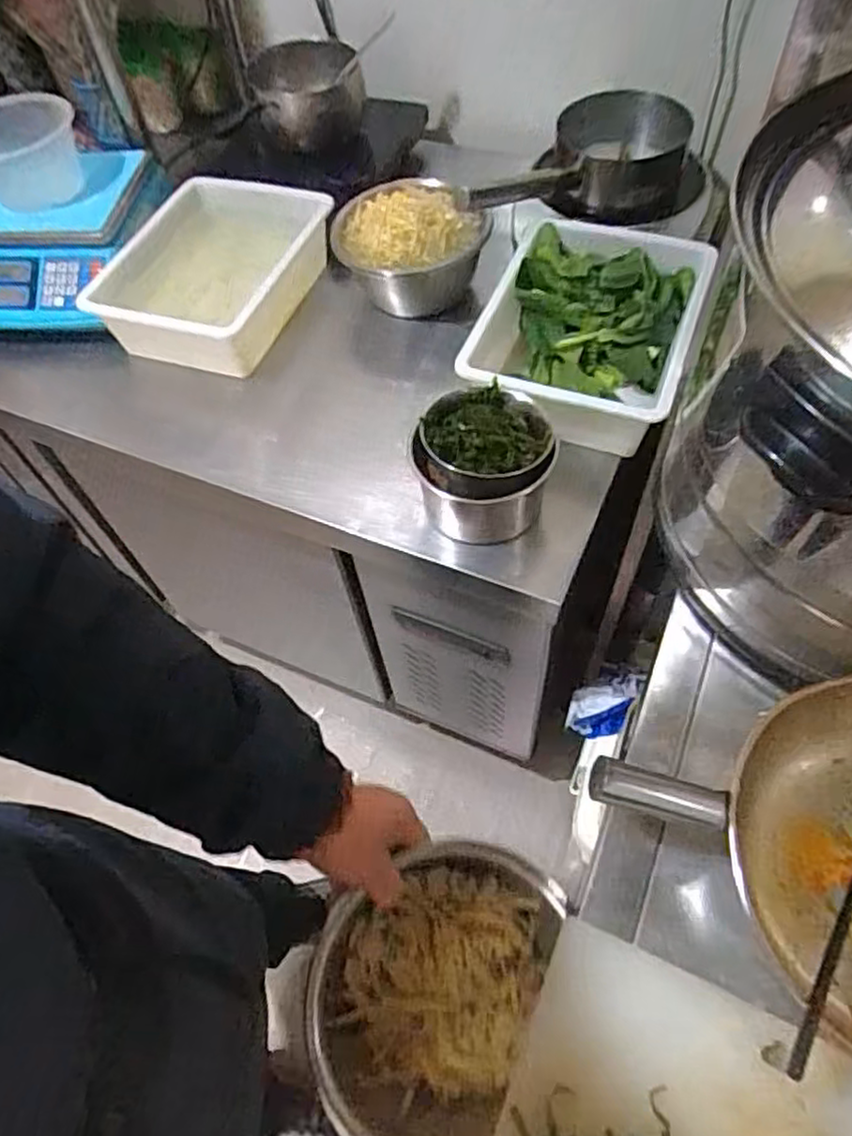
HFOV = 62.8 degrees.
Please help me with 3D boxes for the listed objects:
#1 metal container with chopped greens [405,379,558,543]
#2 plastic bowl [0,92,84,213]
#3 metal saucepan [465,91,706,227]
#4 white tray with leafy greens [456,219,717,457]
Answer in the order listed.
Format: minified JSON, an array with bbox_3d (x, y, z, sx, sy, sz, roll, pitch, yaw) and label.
[{"bbox_3d":[0.065,-0.112,0.765,0.138,0.115,0.148,-2,58,3],"label":"metal container with chopped greens"},{"bbox_3d":[-0.548,-0.563,0.944,0.159,0.090,0.141,-27,60,-12],"label":"plastic bowl"},{"bbox_3d":[0.197,-0.560,0.987,0.325,0.106,0.205,-15,58,-5],"label":"metal saucepan"},{"bbox_3d":[0.199,-0.298,0.872,0.244,0.100,0.336,15,60,13],"label":"white tray with leafy greens"}]

